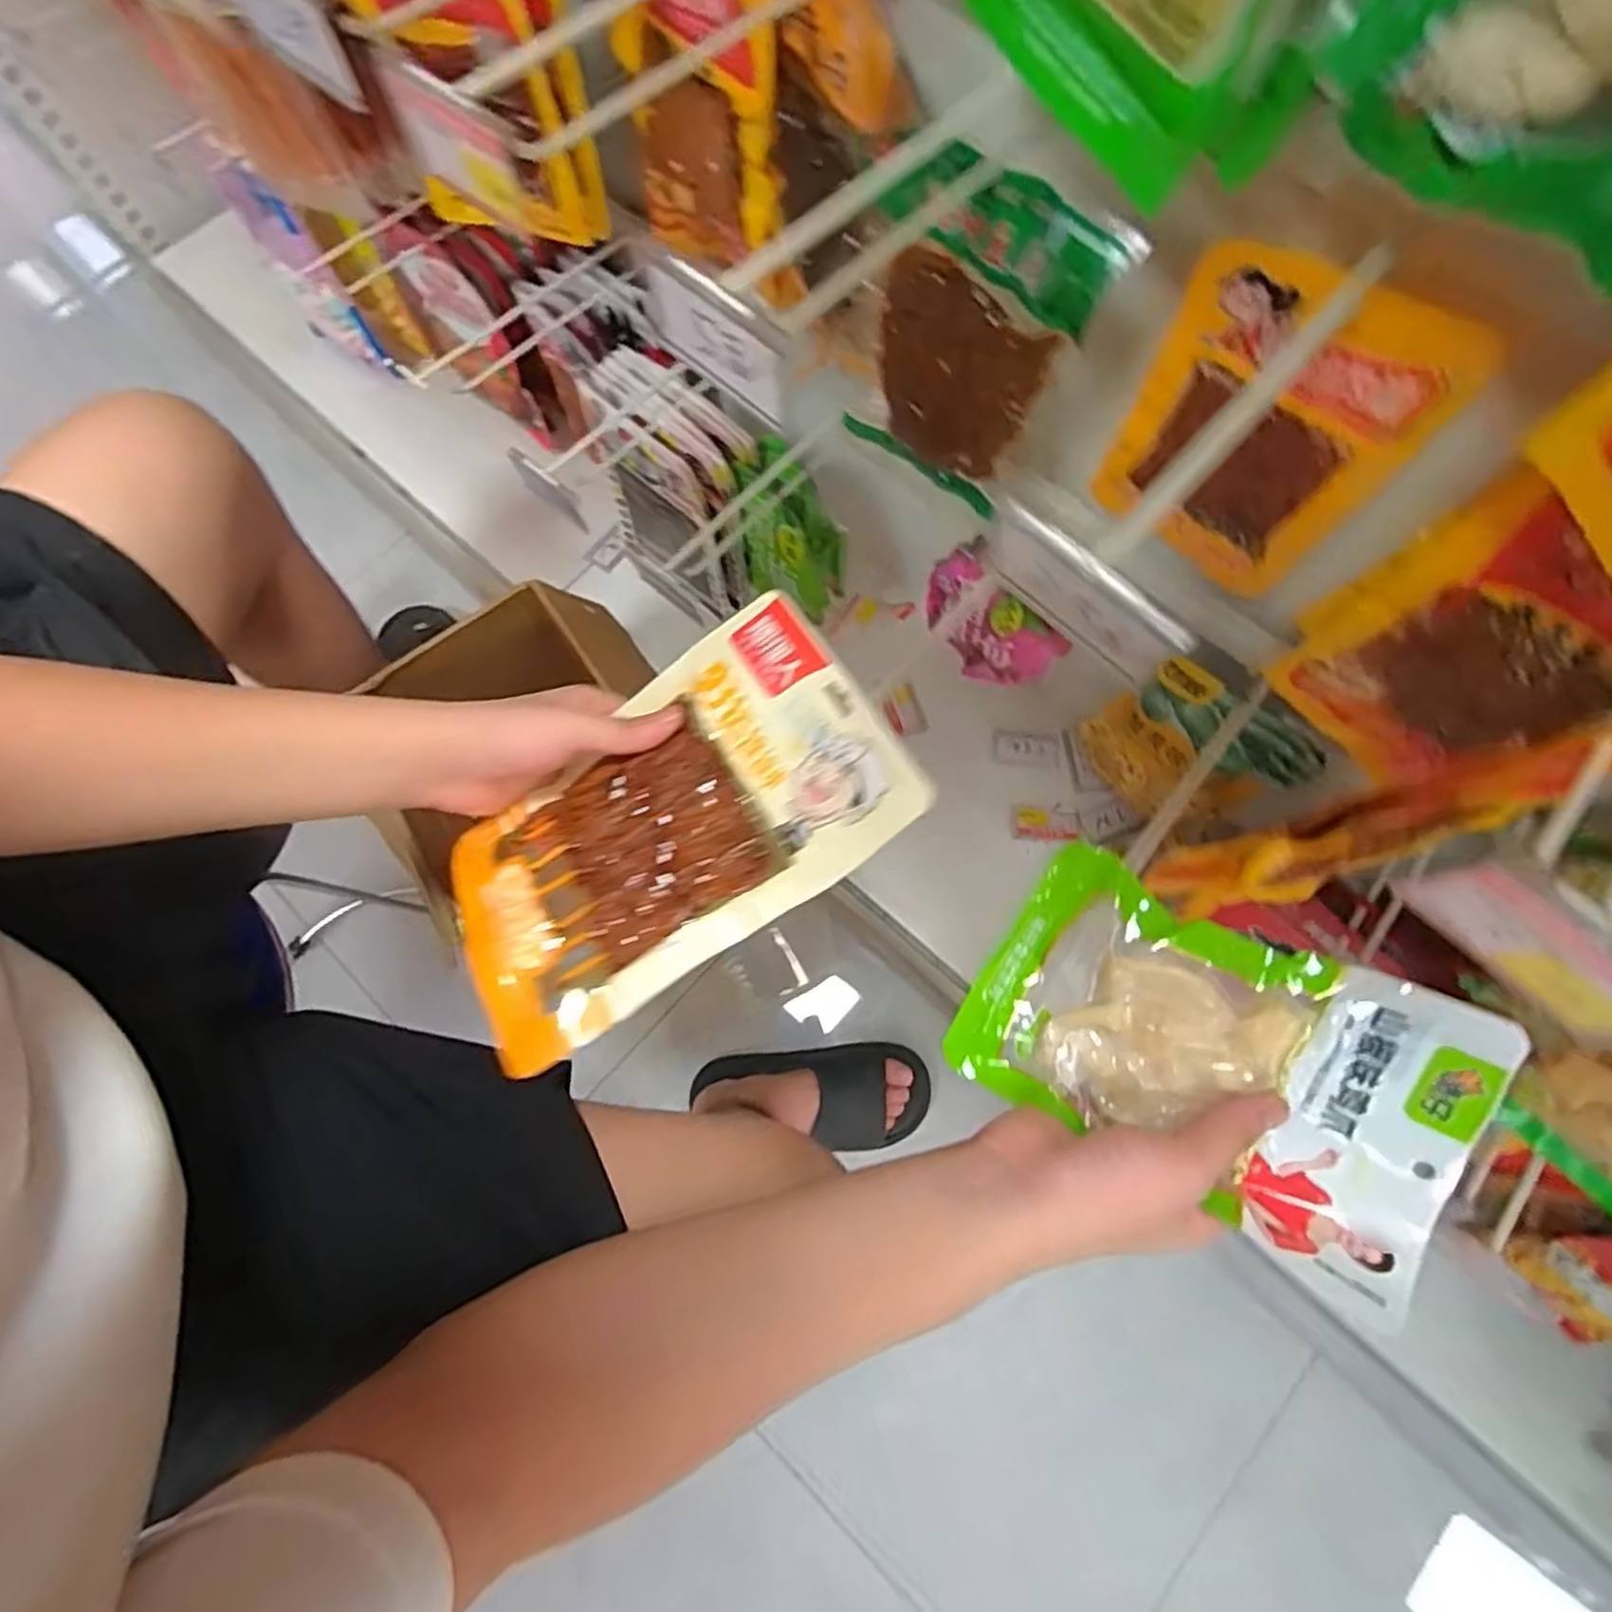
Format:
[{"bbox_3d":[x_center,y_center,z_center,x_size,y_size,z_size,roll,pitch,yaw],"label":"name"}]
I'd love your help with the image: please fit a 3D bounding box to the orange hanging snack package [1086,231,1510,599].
[{"bbox_3d":[0.263,-0.218,0.434,0.138,0.187,0.033,28,76,8],"label":"orange hanging snack package"}]

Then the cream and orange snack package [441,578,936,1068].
[{"bbox_3d":[-0.077,0.011,0.406,0.252,0.021,0.161,-33,66,1],"label":"cream and orange snack package"}]

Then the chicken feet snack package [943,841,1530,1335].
[{"bbox_3d":[0.192,0.121,0.363,0.216,0.022,0.140,25,101,26],"label":"chicken feet snack package"}]

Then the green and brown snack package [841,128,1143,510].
[{"bbox_3d":[0.100,-0.287,0.475,0.126,0.232,0.022,37,80,2],"label":"green and brown snack package"}]

